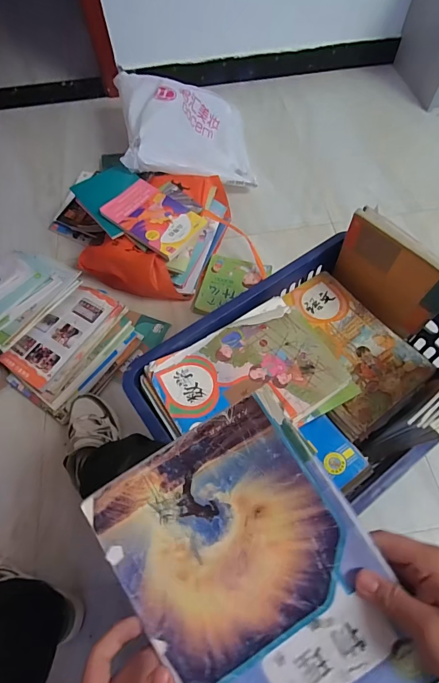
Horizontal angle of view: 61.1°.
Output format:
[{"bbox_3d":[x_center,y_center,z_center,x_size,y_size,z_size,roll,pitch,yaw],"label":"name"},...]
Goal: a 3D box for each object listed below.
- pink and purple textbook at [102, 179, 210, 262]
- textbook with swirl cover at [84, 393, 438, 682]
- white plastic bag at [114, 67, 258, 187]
[{"bbox_3d":[-0.162,-0.309,0.914,0.220,0.017,0.153,36,68,10],"label":"pink and purple textbook"},{"bbox_3d":[0.031,0.189,0.287,0.181,0.019,0.251,-33,80,-3],"label":"textbook with swirl cover"},{"bbox_3d":[-0.095,-0.609,1.100,0.363,0.190,0.405,-5,63,-3],"label":"white plastic bag"}]

